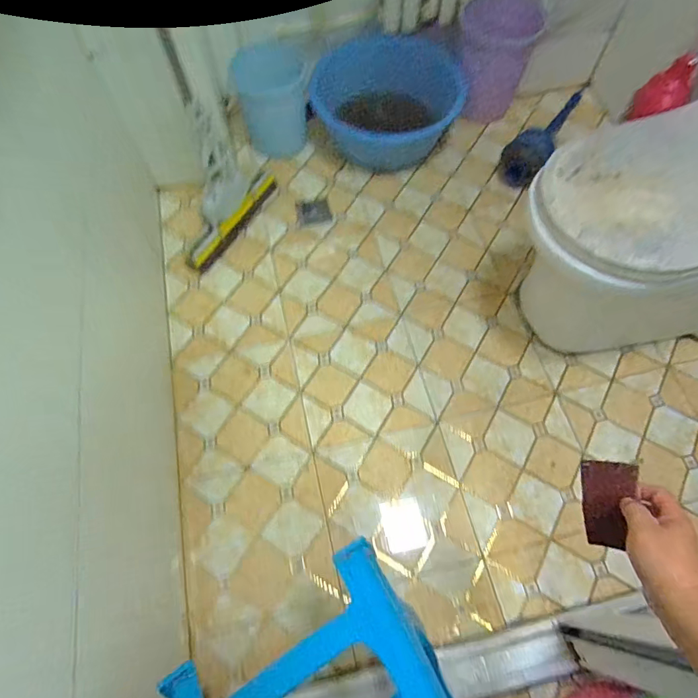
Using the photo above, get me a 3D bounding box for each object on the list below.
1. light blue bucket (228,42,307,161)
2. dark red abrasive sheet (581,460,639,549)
[{"bbox_3d":[-0.254,-0.796,1.474,0.230,0.236,0.227,-9,63,-5],"label":"light blue bucket"},{"bbox_3d":[0.272,0.163,0.479,0.051,0.007,0.086,-3,83,37],"label":"dark red abrasive sheet"}]

